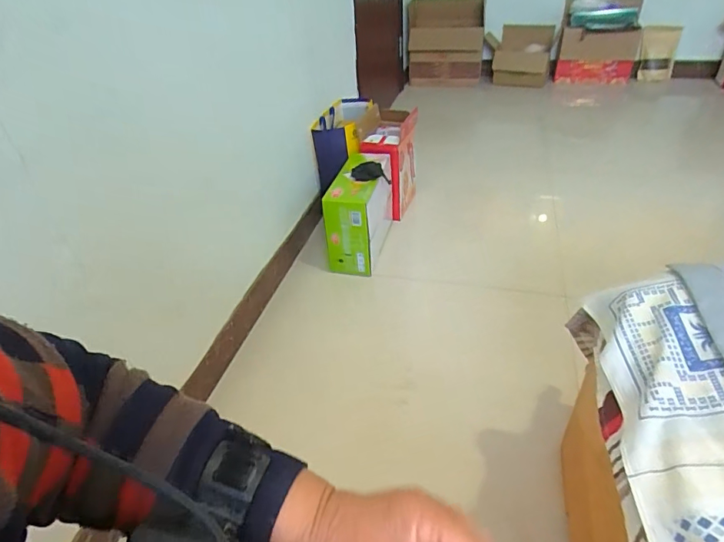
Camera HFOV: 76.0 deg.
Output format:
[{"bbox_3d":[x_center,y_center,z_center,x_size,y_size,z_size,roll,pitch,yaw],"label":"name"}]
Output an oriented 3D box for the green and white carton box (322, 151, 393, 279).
[{"bbox_3d":[-0.003,-0.162,1.299,0.138,0.256,0.293,4,38,12],"label":"green and white carton box"}]

